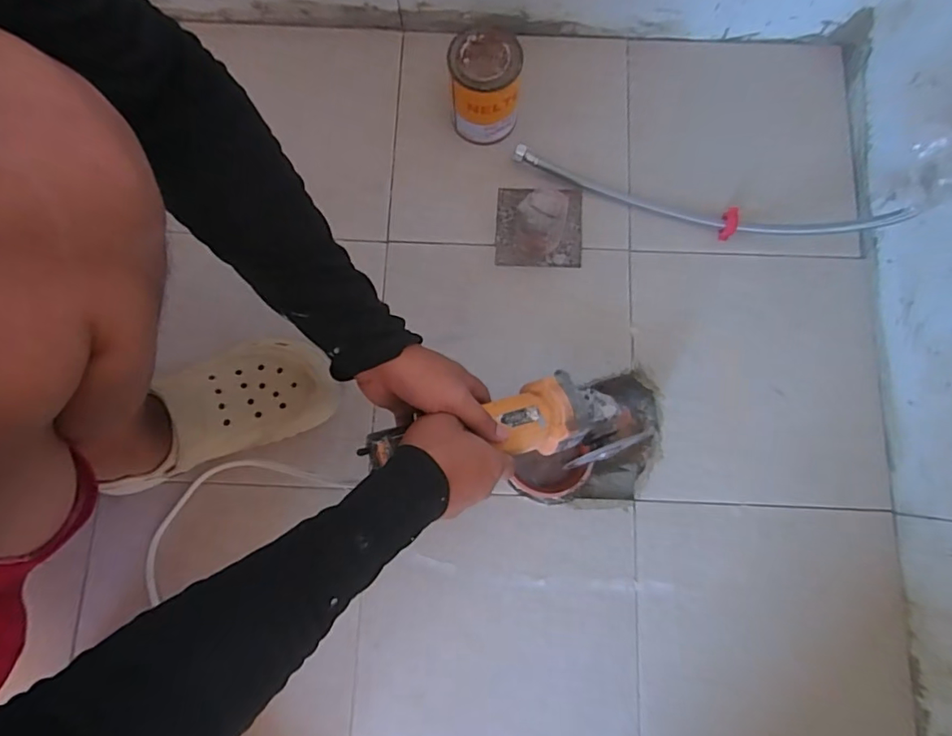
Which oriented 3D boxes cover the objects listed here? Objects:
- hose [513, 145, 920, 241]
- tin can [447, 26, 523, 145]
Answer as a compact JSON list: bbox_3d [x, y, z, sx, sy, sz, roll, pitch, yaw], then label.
[{"bbox_3d":[0.247,-0.201,0.589,0.421,0.112,0.048,14,78,3],"label":"hose"},{"bbox_3d":[0.011,-0.331,0.613,0.078,0.101,0.077,0,78,0],"label":"tin can"}]

